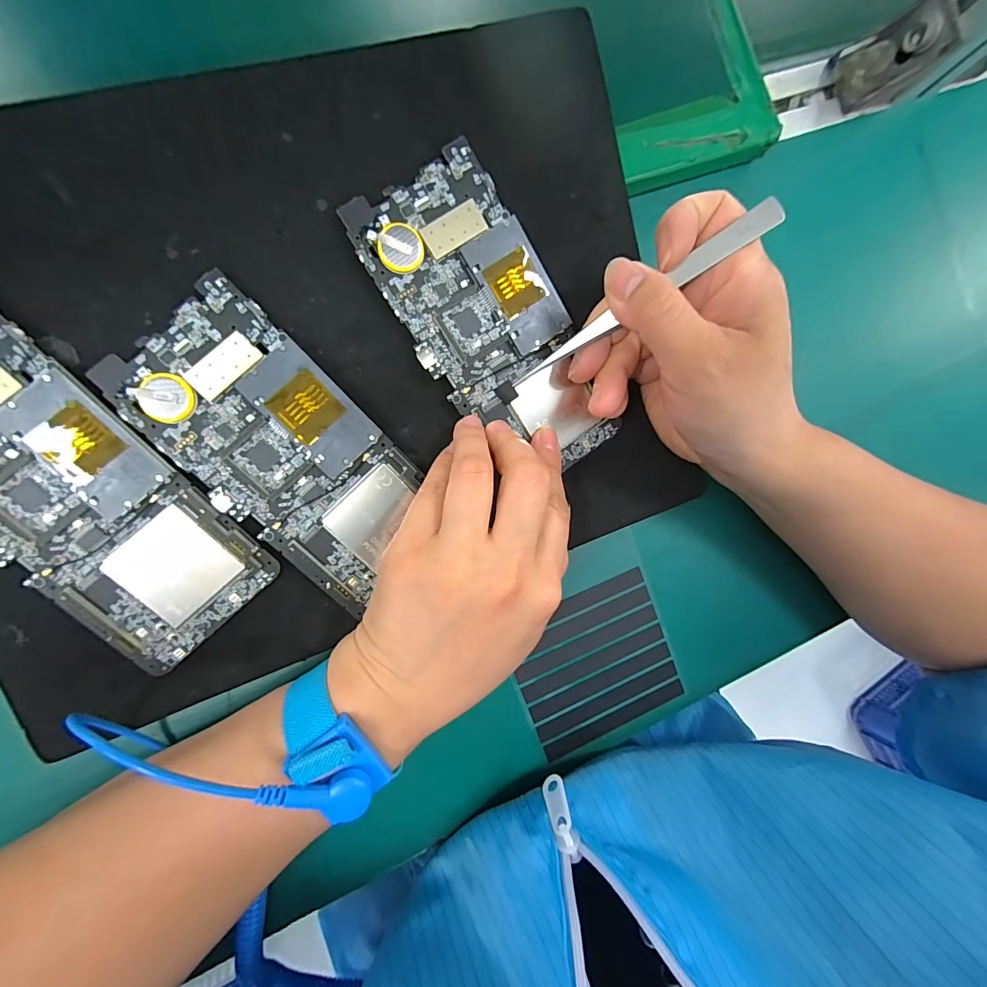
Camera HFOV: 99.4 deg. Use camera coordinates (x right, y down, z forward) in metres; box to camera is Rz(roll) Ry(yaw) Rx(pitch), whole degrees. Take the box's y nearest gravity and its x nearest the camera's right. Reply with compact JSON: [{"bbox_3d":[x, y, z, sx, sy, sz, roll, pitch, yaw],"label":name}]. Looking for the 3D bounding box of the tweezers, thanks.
[{"bbox_3d":[0.061,-0.084,0.184,0.122,0.004,0.010,-28,94,21],"label":"tweezers"}]

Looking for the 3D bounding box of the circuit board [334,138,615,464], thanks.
[{"bbox_3d":[0.003,-0.079,0.206,0.073,0.007,0.153,-40,106,-8],"label":"circuit board"}]

